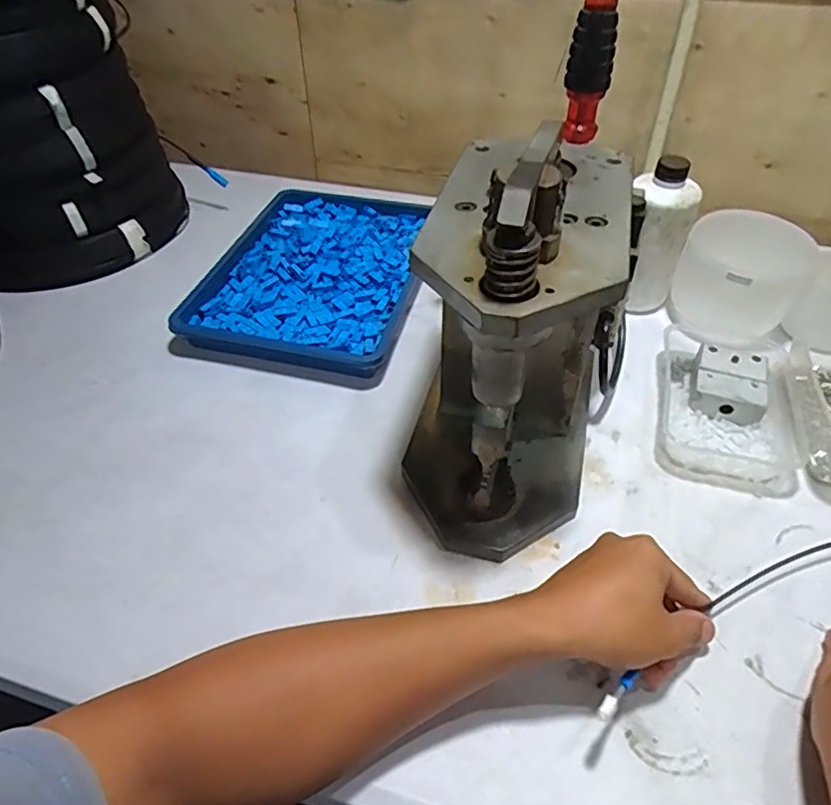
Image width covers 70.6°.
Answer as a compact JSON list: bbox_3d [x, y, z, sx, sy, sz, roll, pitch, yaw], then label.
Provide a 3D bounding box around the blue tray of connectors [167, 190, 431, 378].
[{"bbox_3d":[-0.115,-0.160,0.716,0.234,0.046,0.320,6,46,8],"label":"blue tray of connectors"}]

